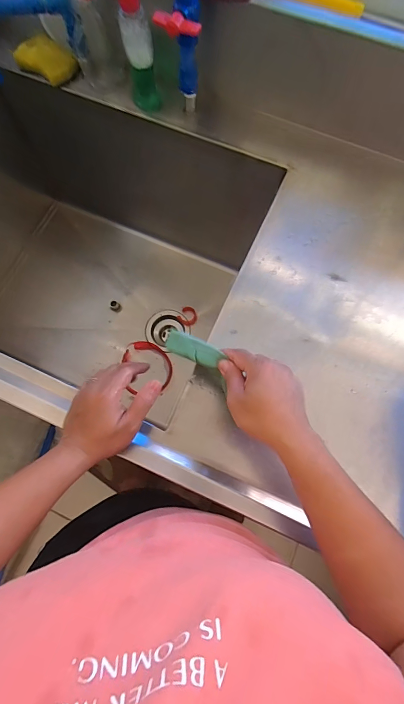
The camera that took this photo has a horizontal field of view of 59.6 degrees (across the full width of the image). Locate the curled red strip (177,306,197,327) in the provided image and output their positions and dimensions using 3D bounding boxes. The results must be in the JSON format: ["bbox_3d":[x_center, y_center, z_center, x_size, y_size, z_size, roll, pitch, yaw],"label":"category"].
[{"bbox_3d":[-0.034,-0.092,0.919,0.046,0.017,0.047,30,77,8],"label":"curled red strip"}]

